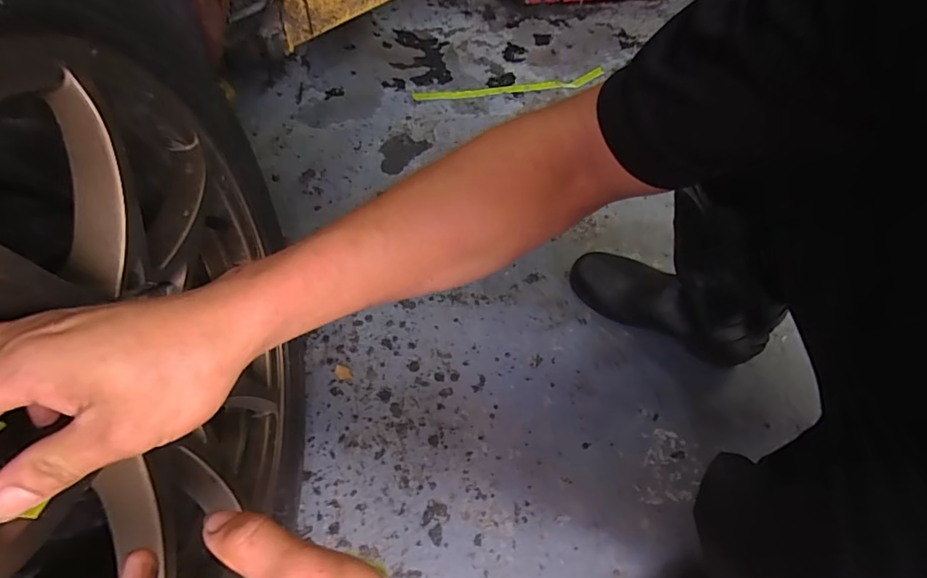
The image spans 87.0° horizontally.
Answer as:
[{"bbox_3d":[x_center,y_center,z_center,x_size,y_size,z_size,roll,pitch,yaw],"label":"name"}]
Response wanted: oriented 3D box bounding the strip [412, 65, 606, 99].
[{"bbox_3d":[0.096,-0.402,0.974,0.386,0.009,0.037,-10,60,-6],"label":"strip"}]

